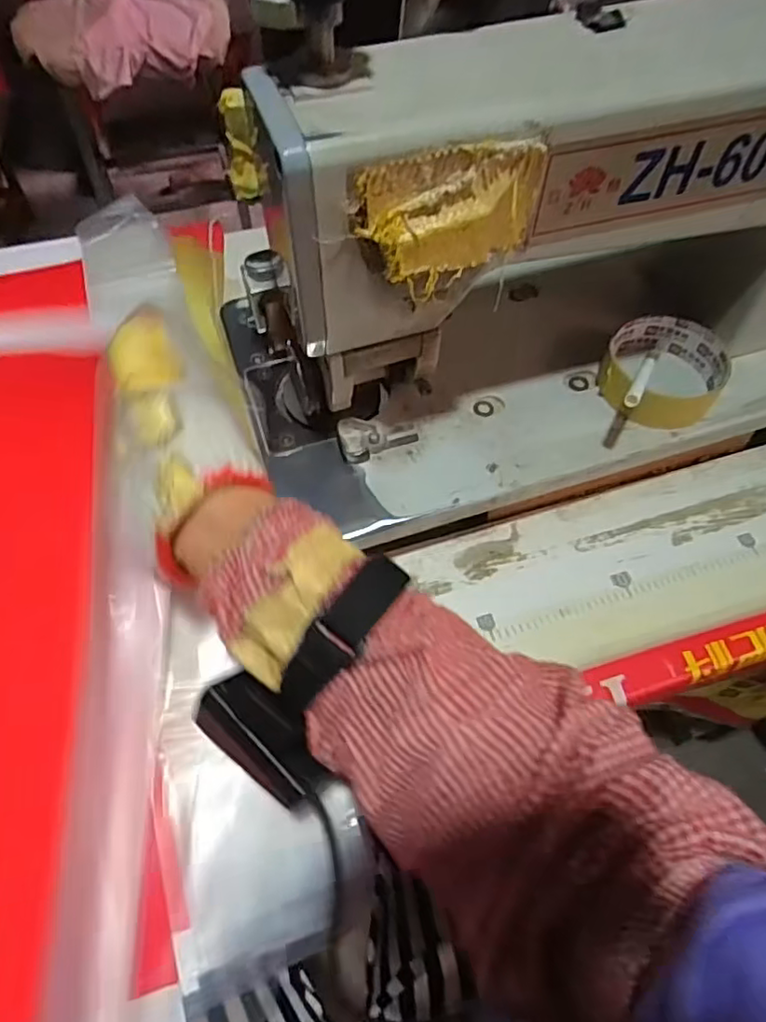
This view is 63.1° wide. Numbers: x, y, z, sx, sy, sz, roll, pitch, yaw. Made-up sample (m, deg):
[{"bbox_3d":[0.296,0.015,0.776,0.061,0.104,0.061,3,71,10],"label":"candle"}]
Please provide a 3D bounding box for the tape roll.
[{"bbox_3d":[0.197,-0.098,0.438,0.077,0.031,0.080,0,60,-1],"label":"tape roll"}]

